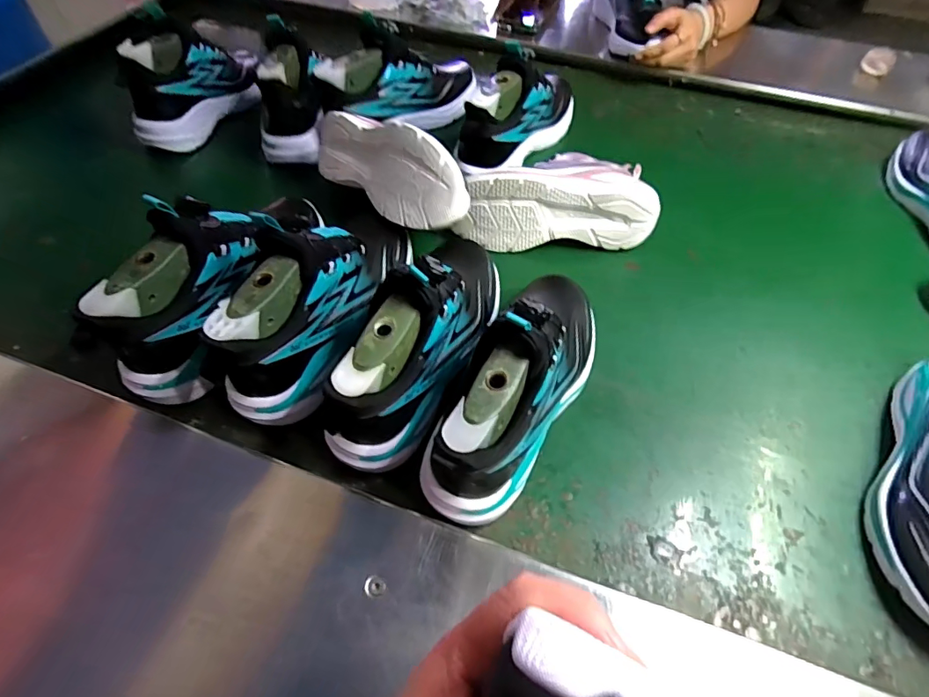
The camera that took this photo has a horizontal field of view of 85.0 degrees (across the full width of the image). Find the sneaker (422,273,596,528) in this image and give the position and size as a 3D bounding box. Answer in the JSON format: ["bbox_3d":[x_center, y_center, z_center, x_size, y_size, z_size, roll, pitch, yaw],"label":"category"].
[{"bbox_3d":[0.055,0.028,0.422,0.089,0.137,0.246,24,56,14],"label":"sneaker"}]

